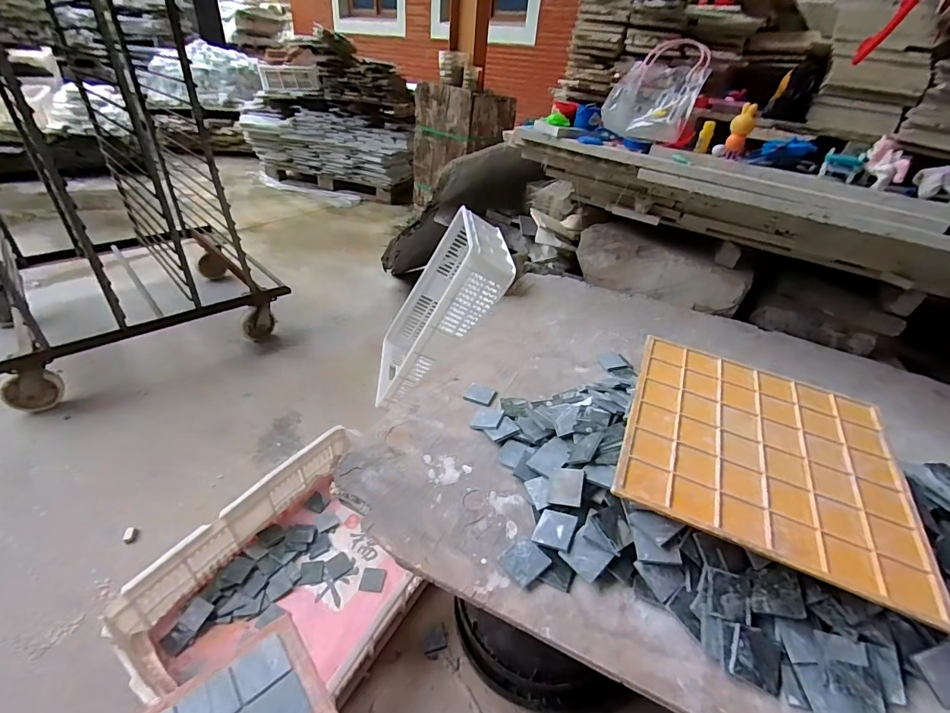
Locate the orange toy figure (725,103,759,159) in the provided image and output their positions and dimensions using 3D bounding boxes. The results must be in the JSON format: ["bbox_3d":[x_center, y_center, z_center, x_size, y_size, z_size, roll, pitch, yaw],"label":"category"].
[{"bbox_3d":[0.501,-0.422,0.815,0.041,0.088,0.032,14,36,13],"label":"orange toy figure"}]

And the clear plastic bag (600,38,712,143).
[{"bbox_3d":[0.385,-0.557,0.906,0.166,0.213,0.075,33,0,26],"label":"clear plastic bag"}]

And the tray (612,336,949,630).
[{"bbox_3d":[0.370,0.117,0.555,0.346,0.012,0.309,19,47,15],"label":"tray"}]

